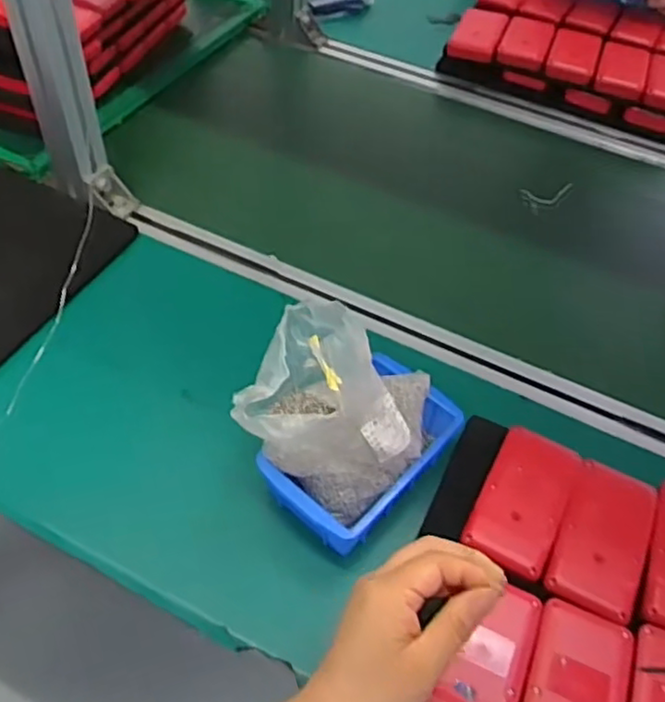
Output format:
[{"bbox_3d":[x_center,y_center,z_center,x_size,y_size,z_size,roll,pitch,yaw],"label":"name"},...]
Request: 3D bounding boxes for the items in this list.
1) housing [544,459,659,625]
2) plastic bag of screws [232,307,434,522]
[{"bbox_3d":[0.201,0.137,0.511,0.061,0.014,0.113,23,53,14],"label":"housing"},{"bbox_3d":[0.007,0.030,0.493,0.129,0.139,0.120,15,51,7],"label":"plastic bag of screws"}]

